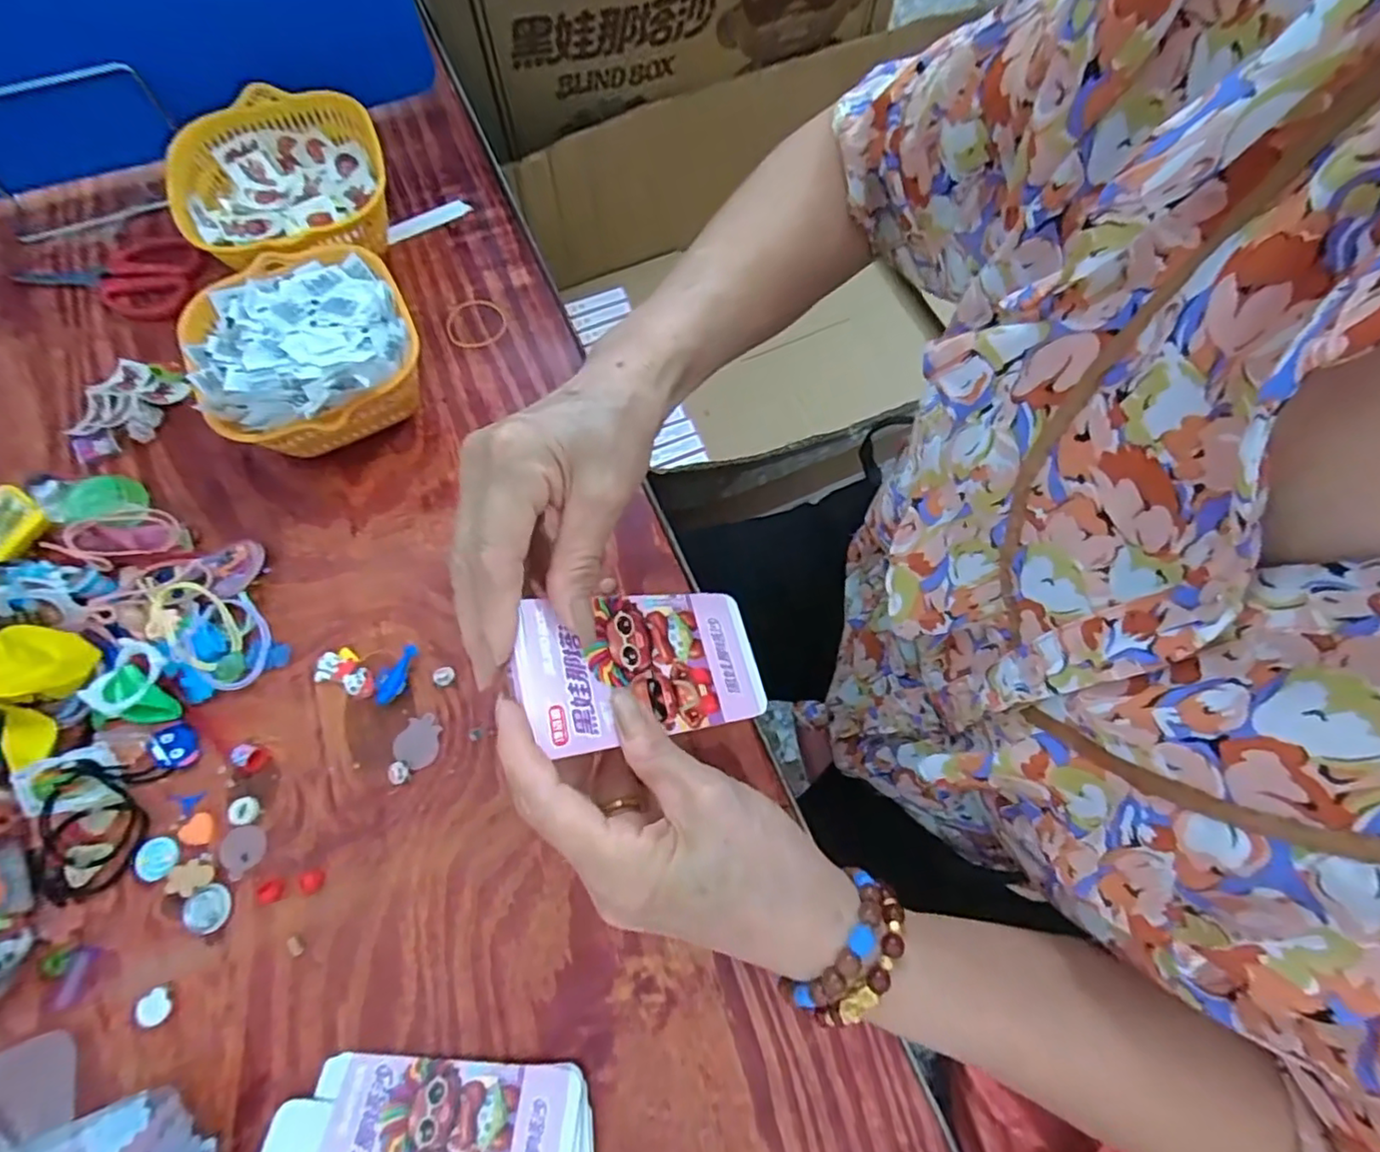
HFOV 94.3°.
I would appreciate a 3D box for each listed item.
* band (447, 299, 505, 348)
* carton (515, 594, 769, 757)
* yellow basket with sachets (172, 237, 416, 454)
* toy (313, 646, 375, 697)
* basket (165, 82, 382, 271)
[{"bbox_3d":[-0.166,-0.196,0.494,0.045,0.004,0.046,0,70,-1],"label":"band"},{"bbox_3d":[-0.018,0.040,0.289,0.121,0.005,0.064,-1,69,-38],"label":"carton"},{"bbox_3d":[-0.251,-0.148,0.430,0.131,0.085,0.140,-27,73,-10],"label":"yellow basket with sachets"},{"bbox_3d":[-0.211,0.059,0.396,0.038,0.007,0.024,19,71,6],"label":"toy"},{"bbox_3d":[-0.301,-0.282,0.488,0.142,0.066,0.155,-20,72,-8],"label":"basket"}]

